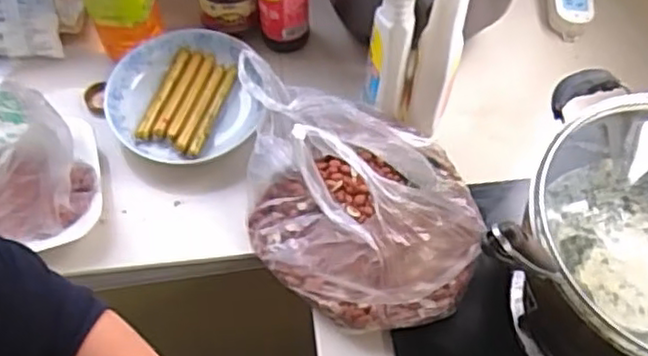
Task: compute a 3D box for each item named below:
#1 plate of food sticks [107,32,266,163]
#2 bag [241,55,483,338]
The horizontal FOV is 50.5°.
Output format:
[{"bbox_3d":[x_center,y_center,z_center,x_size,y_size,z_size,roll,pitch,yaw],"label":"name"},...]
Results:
[{"bbox_3d":[-0.174,-0.103,0.834,0.173,0.041,0.186,0,60,0],"label":"plate of food sticks"},{"bbox_3d":[0.035,-0.003,0.718,0.240,0.153,0.290,-1,60,-1],"label":"bag"}]

